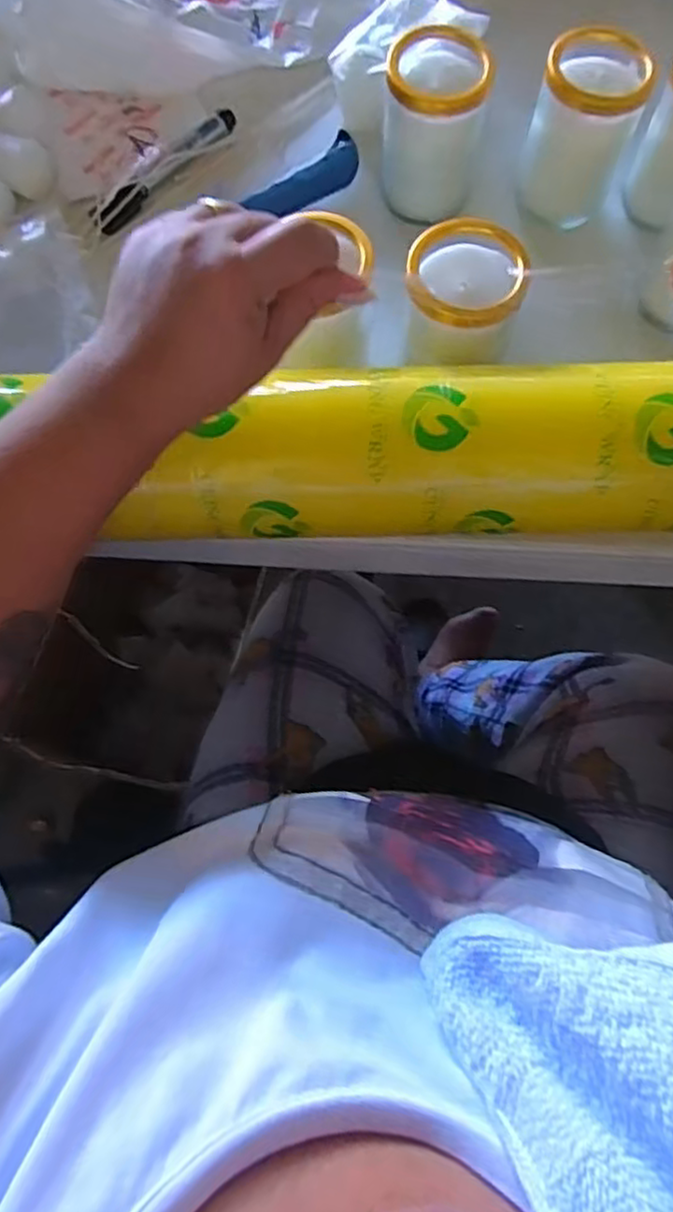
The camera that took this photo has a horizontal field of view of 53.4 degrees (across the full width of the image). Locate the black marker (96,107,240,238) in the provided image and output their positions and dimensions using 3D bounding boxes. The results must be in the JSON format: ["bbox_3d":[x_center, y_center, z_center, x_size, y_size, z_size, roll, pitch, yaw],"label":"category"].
[{"bbox_3d":[-0.130,-0.333,0.509,0.015,0.019,0.139,41,78,13],"label":"black marker"}]

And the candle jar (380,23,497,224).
[{"bbox_3d":[0.066,-0.325,0.460,0.067,0.092,0.063,-1,72,2],"label":"candle jar"}]

